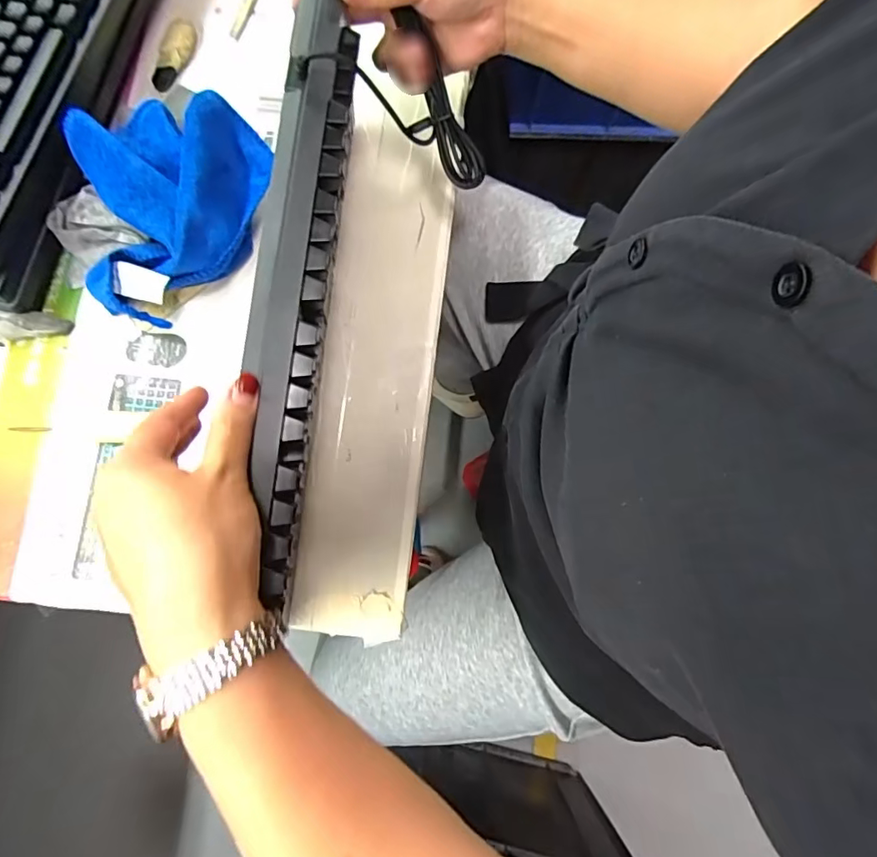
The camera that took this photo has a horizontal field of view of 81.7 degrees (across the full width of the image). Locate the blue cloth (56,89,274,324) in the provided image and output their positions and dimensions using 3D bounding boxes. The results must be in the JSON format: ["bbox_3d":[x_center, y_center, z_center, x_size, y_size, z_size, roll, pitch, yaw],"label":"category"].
[{"bbox_3d":[-0.221,-0.175,0.400,0.140,0.047,0.177,16,88,-13],"label":"blue cloth"}]

